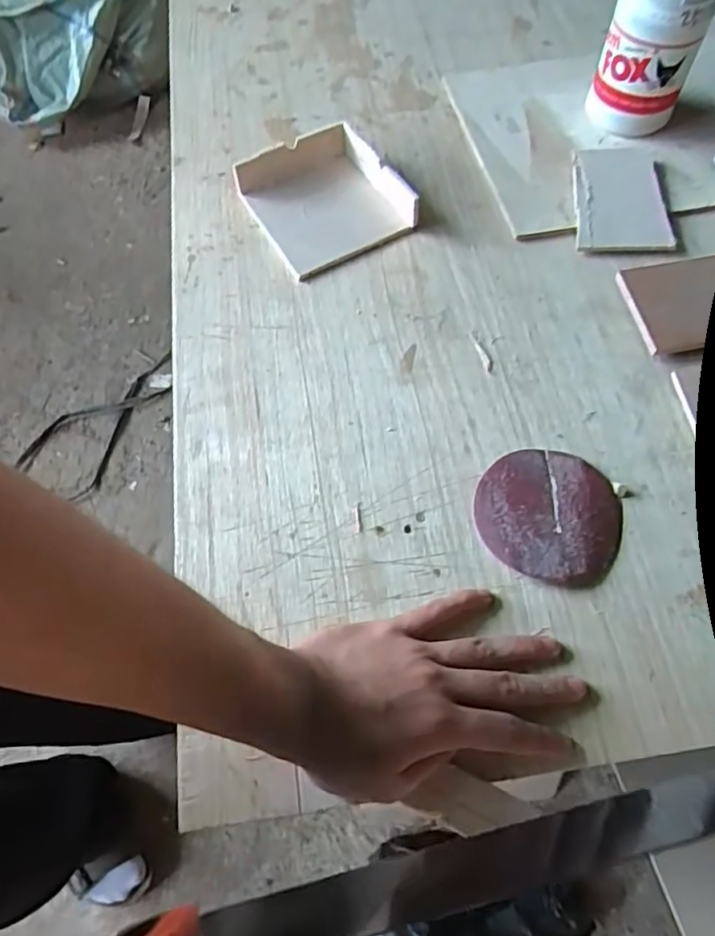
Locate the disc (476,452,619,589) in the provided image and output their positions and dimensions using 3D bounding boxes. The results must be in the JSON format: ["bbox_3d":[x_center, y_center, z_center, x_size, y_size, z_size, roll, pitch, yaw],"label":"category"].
[{"bbox_3d":[0.129,0.031,0.414,0.094,0.010,0.093,0,59,0],"label":"disc"}]

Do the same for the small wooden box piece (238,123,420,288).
[{"bbox_3d":[-0.029,-0.240,0.541,0.120,0.033,0.123,-28,65,-14],"label":"small wooden box piece"}]

